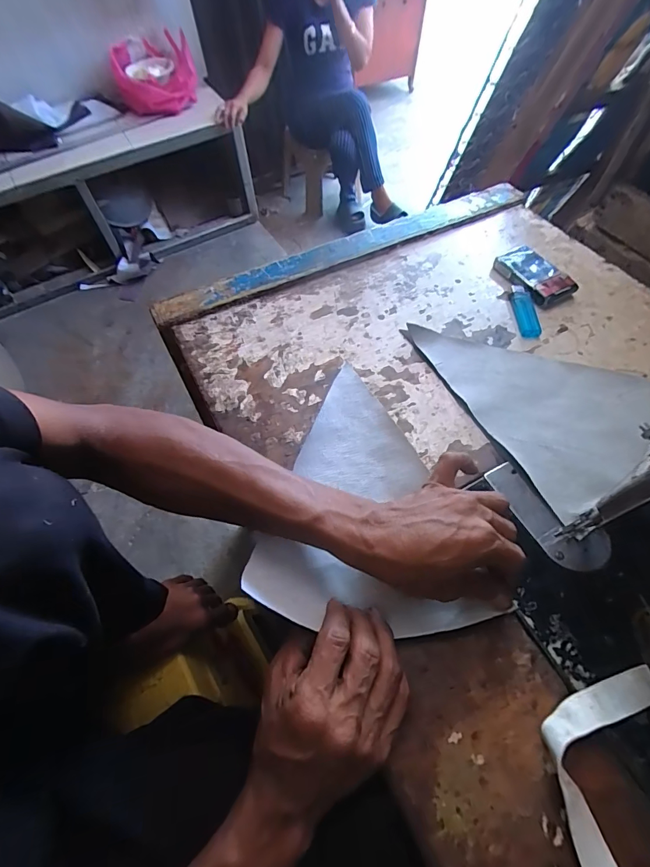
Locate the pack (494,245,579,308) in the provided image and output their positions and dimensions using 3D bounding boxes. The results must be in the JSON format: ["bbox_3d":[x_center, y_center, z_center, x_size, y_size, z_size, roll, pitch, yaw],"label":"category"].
[{"bbox_3d":[0.283,-0.214,0.541,0.065,0.020,0.111,-21,61,-11],"label":"pack"}]

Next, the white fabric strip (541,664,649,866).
[{"bbox_3d":[0.187,0.229,0.274,0.071,0.020,0.156,25,63,15],"label":"white fabric strip"}]

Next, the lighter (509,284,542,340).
[{"bbox_3d":[0.255,-0.157,0.512,0.025,0.012,0.089,-1,59,0],"label":"lighter"}]

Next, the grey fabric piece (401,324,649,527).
[{"bbox_3d":[0.244,-0.057,0.449,0.186,0.007,0.259,-24,61,-13],"label":"grey fabric piece"}]

